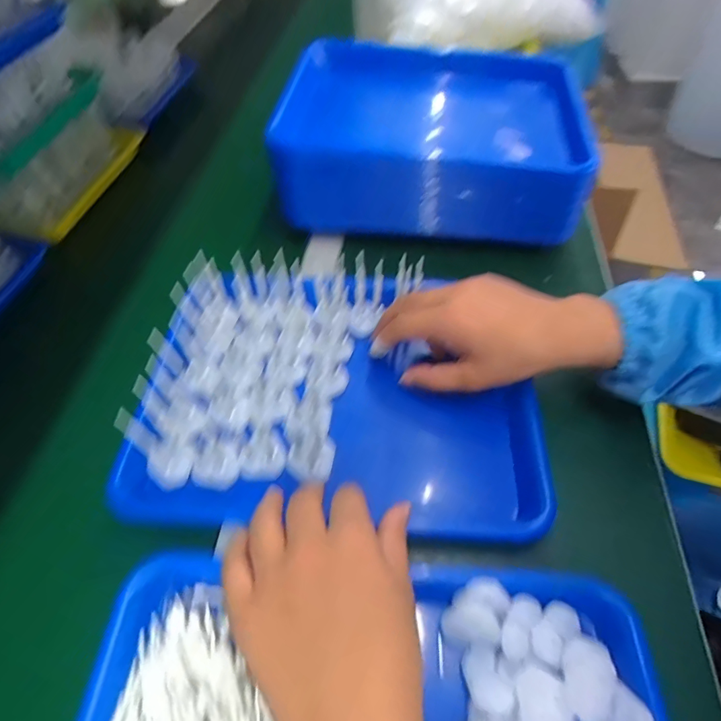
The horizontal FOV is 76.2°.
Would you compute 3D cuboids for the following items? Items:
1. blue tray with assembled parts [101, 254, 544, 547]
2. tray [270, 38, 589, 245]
[{"bbox_3d":[-0.009,0.012,0.388,0.310,0.073,0.242,3,53,4],"label":"blue tray with assembled parts"},{"bbox_3d":[0.090,-0.276,0.559,0.311,0.094,0.266,5,54,5],"label":"tray"}]

